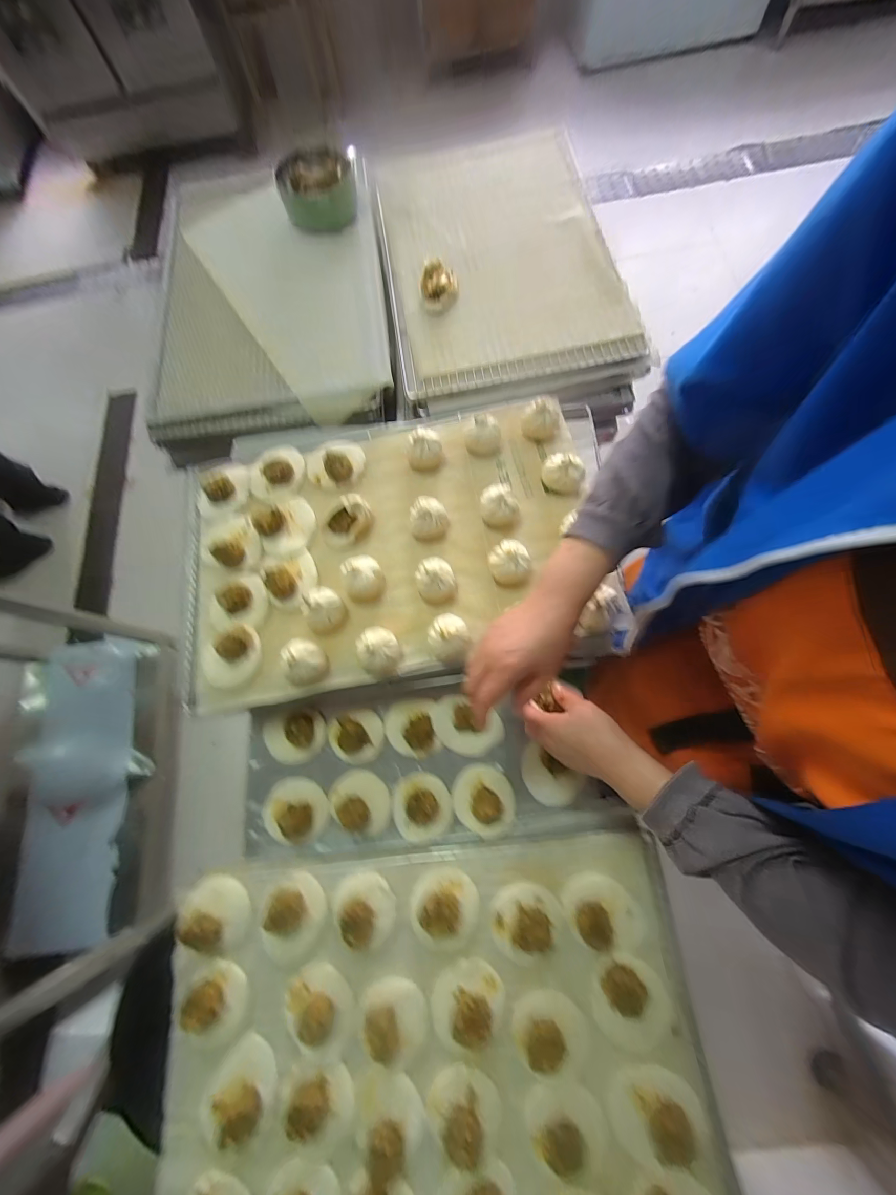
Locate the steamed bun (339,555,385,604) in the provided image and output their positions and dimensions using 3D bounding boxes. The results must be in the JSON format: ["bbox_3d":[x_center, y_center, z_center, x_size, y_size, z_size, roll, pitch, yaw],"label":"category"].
[{"bbox_3d":[-0.119,-0.027,0.548,0.056,0.044,0.057,-1,73,4],"label":"steamed bun"}]

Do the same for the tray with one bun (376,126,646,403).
[{"bbox_3d":[0.088,-0.644,0.753,0.421,0.073,0.642,-12,72,1],"label":"tray with one bun"}]

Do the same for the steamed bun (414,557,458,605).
[{"bbox_3d":[-0.018,-0.024,0.538,0.053,0.044,0.056,-1,73,4],"label":"steamed bun"}]

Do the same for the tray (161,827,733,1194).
[{"bbox_3d":[-0.021,0.518,0.448,0.595,0.056,0.403,-8,72,2],"label":"tray"}]

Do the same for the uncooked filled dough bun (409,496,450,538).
[{"bbox_3d":[-0.028,-0.115,0.566,0.054,0.046,0.048,-6,72,3],"label":"uncooked filled dough bun"}]

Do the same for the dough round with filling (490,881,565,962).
[{"bbox_3d":[0.096,0.391,0.467,0.085,0.027,0.080,-1,75,2],"label":"dough round with filling"}]

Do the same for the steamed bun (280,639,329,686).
[{"bbox_3d":[-0.189,0.084,0.517,0.056,0.045,0.060,-16,72,0],"label":"steamed bun"}]

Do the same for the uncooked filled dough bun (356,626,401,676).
[{"bbox_3d":[-0.092,0.068,0.515,0.056,0.045,0.061,-10,72,2],"label":"uncooked filled dough bun"}]

